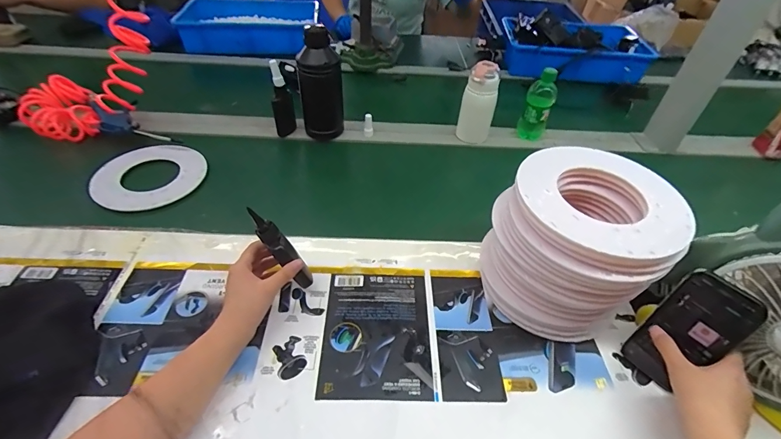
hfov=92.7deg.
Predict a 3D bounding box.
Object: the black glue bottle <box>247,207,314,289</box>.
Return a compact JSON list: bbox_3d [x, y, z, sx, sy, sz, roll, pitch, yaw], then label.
[{"bbox_3d":[-0.142,0.043,0.489,0.024,0.138,0.025,-7,37,32],"label":"black glue bottle"}]

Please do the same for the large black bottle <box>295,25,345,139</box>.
[{"bbox_3d":[-0.143,-0.269,0.773,0.077,0.210,0.089,-19,49,-22],"label":"large black bottle"}]

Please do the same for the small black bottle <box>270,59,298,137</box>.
[{"bbox_3d":[-0.224,-0.242,0.774,0.045,0.158,0.032,-11,47,-15],"label":"small black bottle"}]

